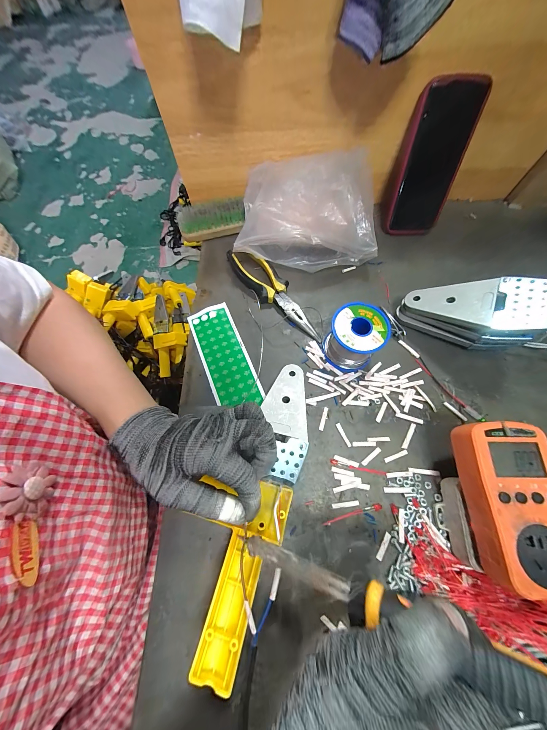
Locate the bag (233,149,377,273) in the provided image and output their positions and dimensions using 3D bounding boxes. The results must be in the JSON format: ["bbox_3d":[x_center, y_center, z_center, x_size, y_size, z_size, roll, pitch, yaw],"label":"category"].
[{"bbox_3d":[0.047,-0.221,0.361,0.199,0.092,0.136,-2,68,0],"label":"bag"}]

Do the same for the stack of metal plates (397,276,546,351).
[{"bbox_3d":[0.242,-0.069,0.301,0.136,0.092,0.063,28,72,12],"label":"stack of metal plates"}]

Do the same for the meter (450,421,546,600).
[{"bbox_3d":[0.207,0.116,0.210,0.065,0.033,0.124,0,68,1],"label":"meter"}]

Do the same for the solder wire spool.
[{"bbox_3d":[0.101,-0.032,0.304,0.065,0.062,0.063,0,68,1],"label":"solder wire spool"}]

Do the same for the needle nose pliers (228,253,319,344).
[{"bbox_3d":[-0.001,-0.109,0.356,0.047,0.023,0.193,-36,72,-12],"label":"needle nose pliers"}]

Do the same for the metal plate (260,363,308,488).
[{"bbox_3d":[0.014,0.061,0.282,0.048,0.005,0.134,0,59,1],"label":"metal plate"}]

